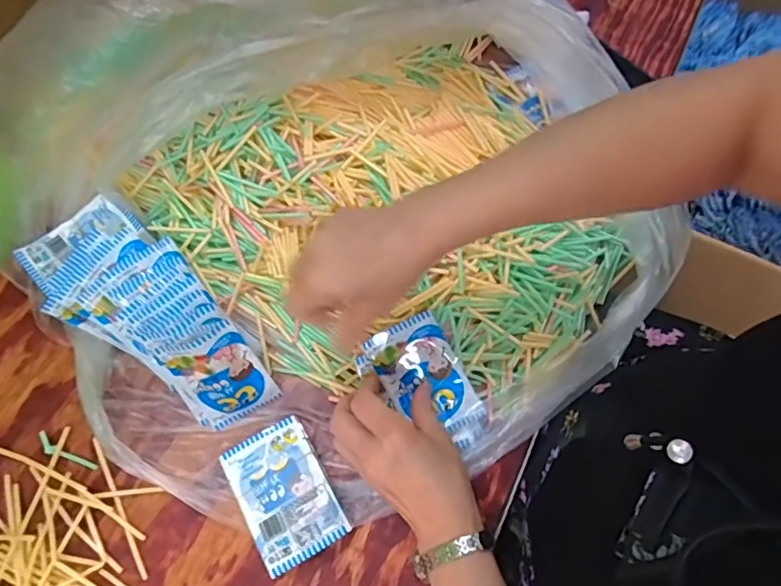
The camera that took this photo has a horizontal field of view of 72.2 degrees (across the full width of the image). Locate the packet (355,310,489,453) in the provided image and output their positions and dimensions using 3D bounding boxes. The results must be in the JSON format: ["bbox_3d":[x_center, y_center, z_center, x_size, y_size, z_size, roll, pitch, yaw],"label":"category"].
[{"bbox_3d":[0.027,0.079,0.462,0.078,0.018,0.109,-33,91,6],"label":"packet"}]

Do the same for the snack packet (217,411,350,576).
[{"bbox_3d":[-0.085,0.163,0.438,0.070,0.027,0.104,-28,73,-9],"label":"snack packet"}]

